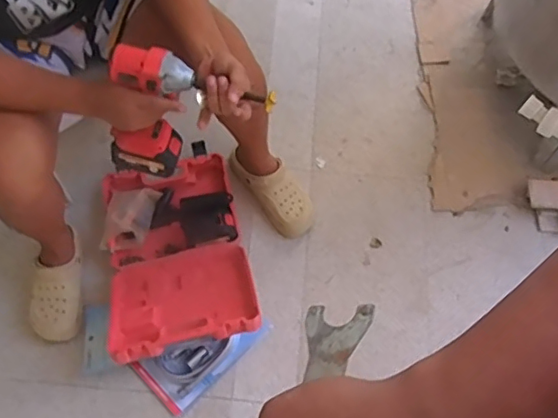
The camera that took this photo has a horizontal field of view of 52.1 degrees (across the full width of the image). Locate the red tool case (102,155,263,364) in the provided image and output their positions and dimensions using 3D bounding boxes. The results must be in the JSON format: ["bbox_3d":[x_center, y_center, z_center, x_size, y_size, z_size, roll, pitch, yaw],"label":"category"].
[{"bbox_3d":[-0.232,0.087,1.275,0.308,0.162,0.510,-10,65,-7],"label":"red tool case"}]

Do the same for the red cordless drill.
[{"bbox_3d":[-0.216,-0.153,0.946,0.163,0.236,0.092,4,66,1],"label":"red cordless drill"}]

